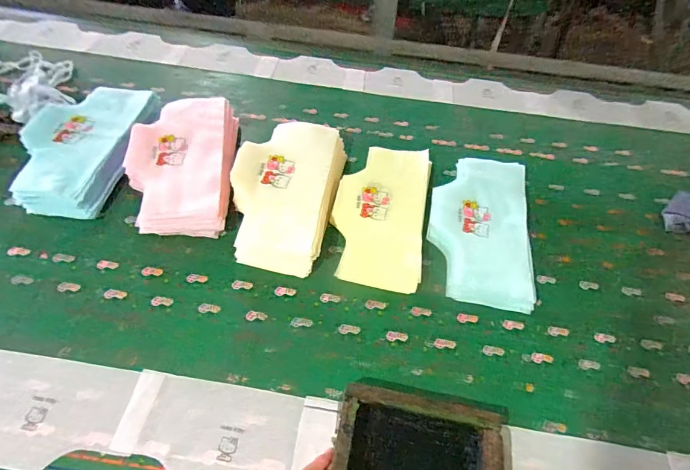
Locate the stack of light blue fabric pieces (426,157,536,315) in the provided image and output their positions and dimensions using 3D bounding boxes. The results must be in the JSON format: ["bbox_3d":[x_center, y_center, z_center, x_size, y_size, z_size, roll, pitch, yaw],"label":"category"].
[{"bbox_3d":[0.256,-0.019,0.762,0.189,0.047,0.345,10,51,4],"label":"stack of light blue fabric pieces"}]

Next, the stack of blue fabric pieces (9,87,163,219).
[{"bbox_3d":[-0.517,-0.175,0.800,0.201,0.073,0.338,9,51,3],"label":"stack of blue fabric pieces"}]

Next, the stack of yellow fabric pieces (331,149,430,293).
[{"bbox_3d":[0.068,-0.048,0.767,0.169,0.041,0.322,10,51,4],"label":"stack of yellow fabric pieces"}]

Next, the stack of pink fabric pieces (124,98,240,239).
[{"bbox_3d":[-0.314,-0.136,0.780,0.198,0.078,0.338,-4,52,-7],"label":"stack of pink fabric pieces"}]

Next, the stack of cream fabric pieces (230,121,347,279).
[{"bbox_3d":[-0.112,-0.085,0.759,0.188,0.081,0.339,9,51,4],"label":"stack of cream fabric pieces"}]

